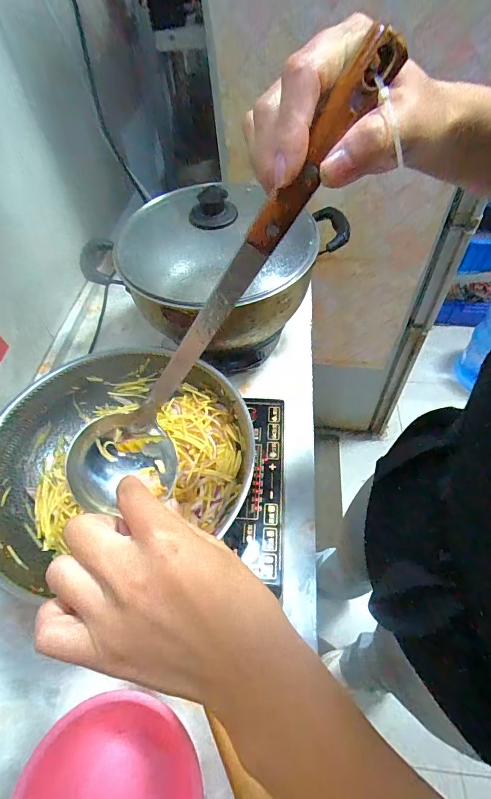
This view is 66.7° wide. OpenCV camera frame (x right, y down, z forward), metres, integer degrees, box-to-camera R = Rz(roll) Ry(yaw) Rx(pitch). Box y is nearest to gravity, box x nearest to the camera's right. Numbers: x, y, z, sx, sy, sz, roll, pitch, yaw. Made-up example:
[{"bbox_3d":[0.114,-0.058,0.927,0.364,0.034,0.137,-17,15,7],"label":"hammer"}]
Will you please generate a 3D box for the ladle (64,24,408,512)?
[{"bbox_3d":[-0.024,-0.033,0.210,0.064,0.304,0.045,8,39,-47],"label":"ladle"}]

